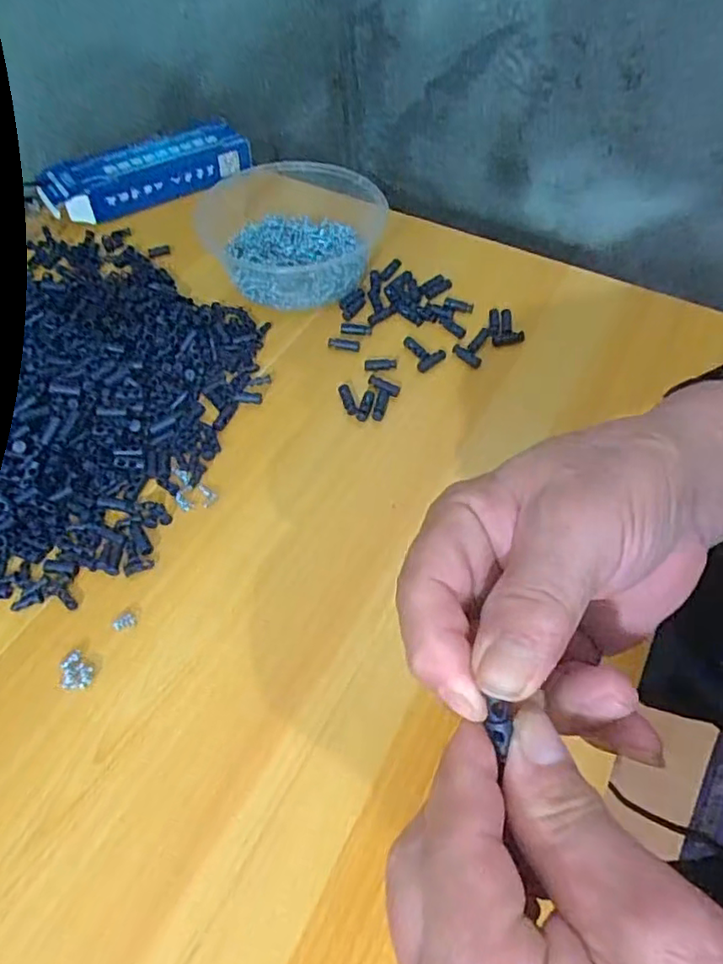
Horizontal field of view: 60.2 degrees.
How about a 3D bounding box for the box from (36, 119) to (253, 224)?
[{"bbox_3d":[-0.187,-0.275,0.550,0.182,0.033,0.061,-22,59,-15],"label":"box"}]

